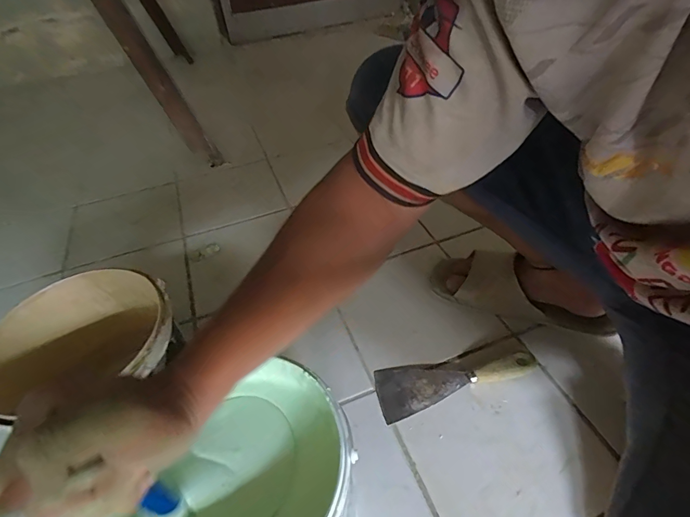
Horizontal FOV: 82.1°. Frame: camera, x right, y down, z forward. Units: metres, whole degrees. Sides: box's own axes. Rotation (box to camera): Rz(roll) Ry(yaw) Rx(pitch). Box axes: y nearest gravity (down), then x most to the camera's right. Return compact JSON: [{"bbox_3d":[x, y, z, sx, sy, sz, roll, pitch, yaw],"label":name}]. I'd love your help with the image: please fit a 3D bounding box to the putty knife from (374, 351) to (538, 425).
[{"bbox_3d":[0.140,0.148,0.518,0.203,0.025,0.067,-14,46,-9],"label":"putty knife"}]

